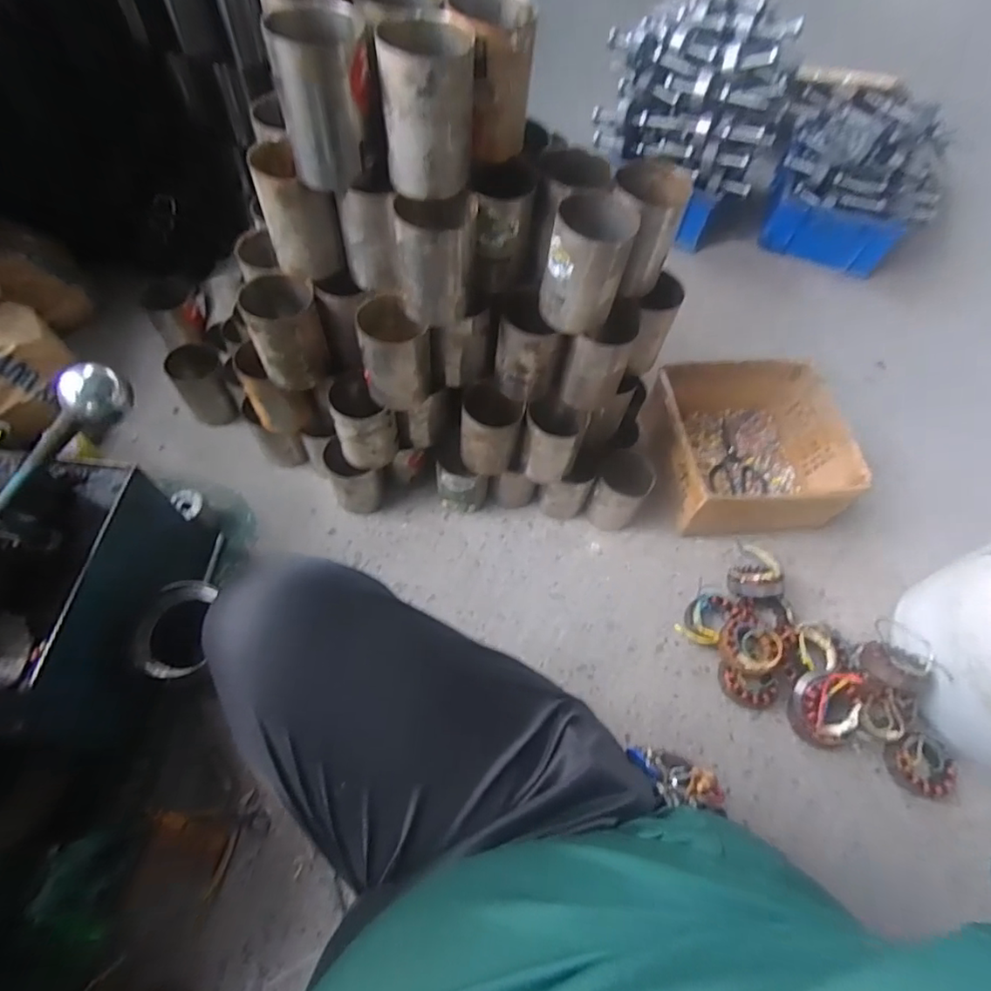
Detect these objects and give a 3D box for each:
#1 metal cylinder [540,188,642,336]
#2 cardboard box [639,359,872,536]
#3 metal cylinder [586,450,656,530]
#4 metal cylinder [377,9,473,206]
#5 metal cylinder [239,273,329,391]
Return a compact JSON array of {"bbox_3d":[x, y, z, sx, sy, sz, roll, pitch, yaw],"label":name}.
[{"bbox_3d":[0.110,-0.277,0.658,0.090,0.142,0.094,2,62,-3],"label":"metal cylinder"},{"bbox_3d":[0.460,-0.102,1.021,0.323,0.142,0.344,-2,62,-5],"label":"cardboard box"},{"bbox_3d":[0.211,-0.002,0.941,0.085,0.150,0.087,2,62,-3],"label":"metal cylinder"},{"bbox_3d":[-0.069,-0.396,0.561,0.091,0.130,0.082,1,62,-4],"label":"metal cylinder"},{"bbox_3d":[-0.281,-0.221,0.743,0.090,0.123,0.087,-14,64,-11],"label":"metal cylinder"}]

